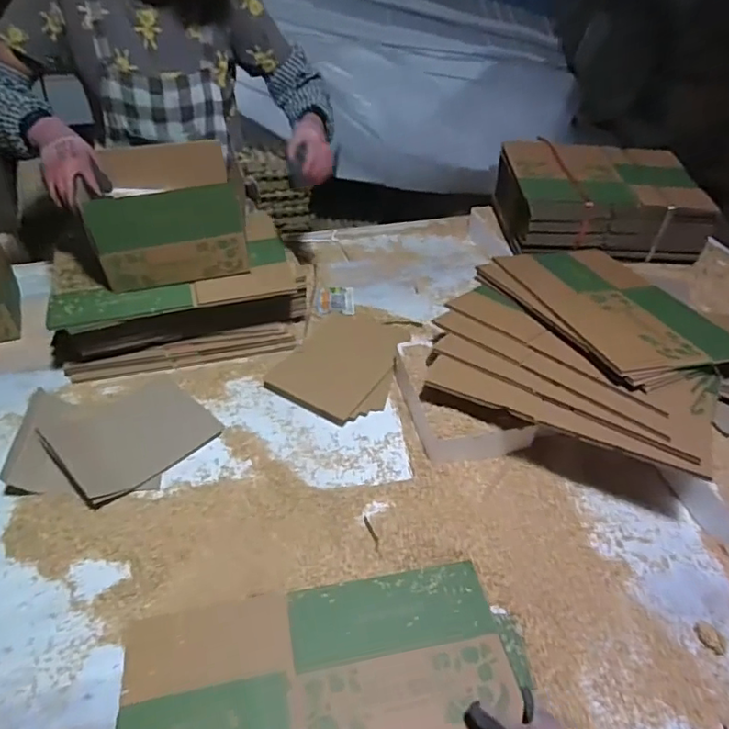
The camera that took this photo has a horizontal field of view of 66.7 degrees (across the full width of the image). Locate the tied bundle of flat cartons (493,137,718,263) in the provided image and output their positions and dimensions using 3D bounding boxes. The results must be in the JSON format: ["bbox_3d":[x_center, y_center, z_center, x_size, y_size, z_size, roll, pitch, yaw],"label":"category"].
[{"bbox_3d":[0.558,-0.392,1.331,0.450,0.170,0.288,-4,45,-8],"label":"tied bundle of flat cartons"}]

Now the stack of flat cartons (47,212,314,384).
[{"bbox_3d":[-0.367,-0.144,1.099,0.464,0.147,0.281,-11,46,-15],"label":"stack of flat cartons"}]

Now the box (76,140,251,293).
[{"bbox_3d":[-0.351,-0.275,1.007,0.255,0.161,0.196,-9,46,-13],"label":"box"}]

